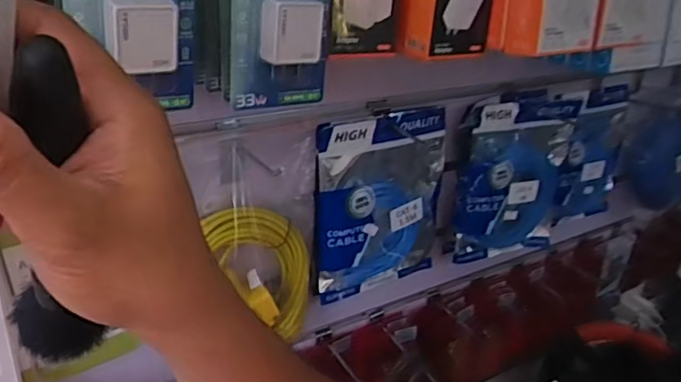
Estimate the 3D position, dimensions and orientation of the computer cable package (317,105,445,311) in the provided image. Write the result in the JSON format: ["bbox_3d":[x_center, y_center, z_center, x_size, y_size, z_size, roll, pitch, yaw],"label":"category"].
[{"bbox_3d":[0.050,0.017,0.709,0.182,0.217,0.034,-13,32,-31],"label":"computer cable package"}]

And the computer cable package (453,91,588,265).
[{"bbox_3d":[0.243,-0.016,0.795,0.190,0.223,0.049,-11,31,-28],"label":"computer cable package"}]

